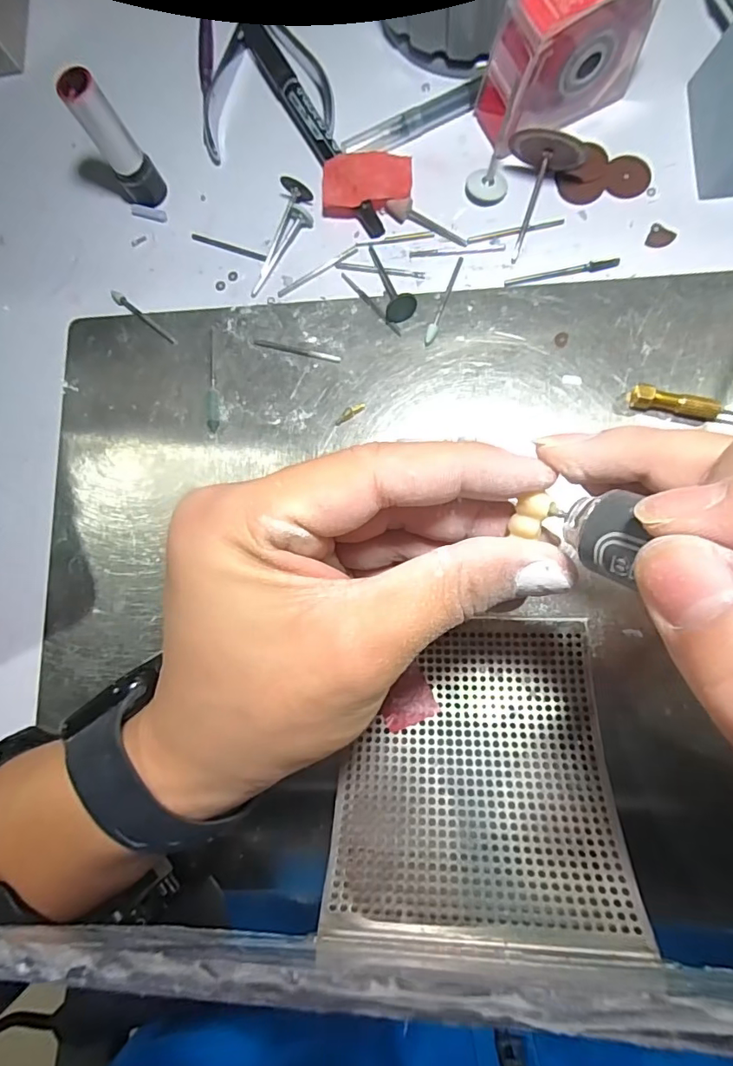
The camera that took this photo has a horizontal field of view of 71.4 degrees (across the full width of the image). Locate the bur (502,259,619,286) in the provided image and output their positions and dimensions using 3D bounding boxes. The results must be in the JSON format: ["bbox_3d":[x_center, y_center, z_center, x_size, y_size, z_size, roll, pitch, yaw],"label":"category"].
[{"bbox_3d":[0.089,-0.119,0.232,0.050,0.004,0.004,-7,83,7],"label":"bur"}]

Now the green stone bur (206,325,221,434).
[{"bbox_3d":[-0.074,-0.075,0.247,0.007,0.004,0.052,0,84,8],"label":"green stone bur"}]

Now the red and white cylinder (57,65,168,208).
[{"bbox_3d":[-0.116,-0.180,0.238,0.018,0.060,0.014,-38,80,2],"label":"red and white cylinder"}]

